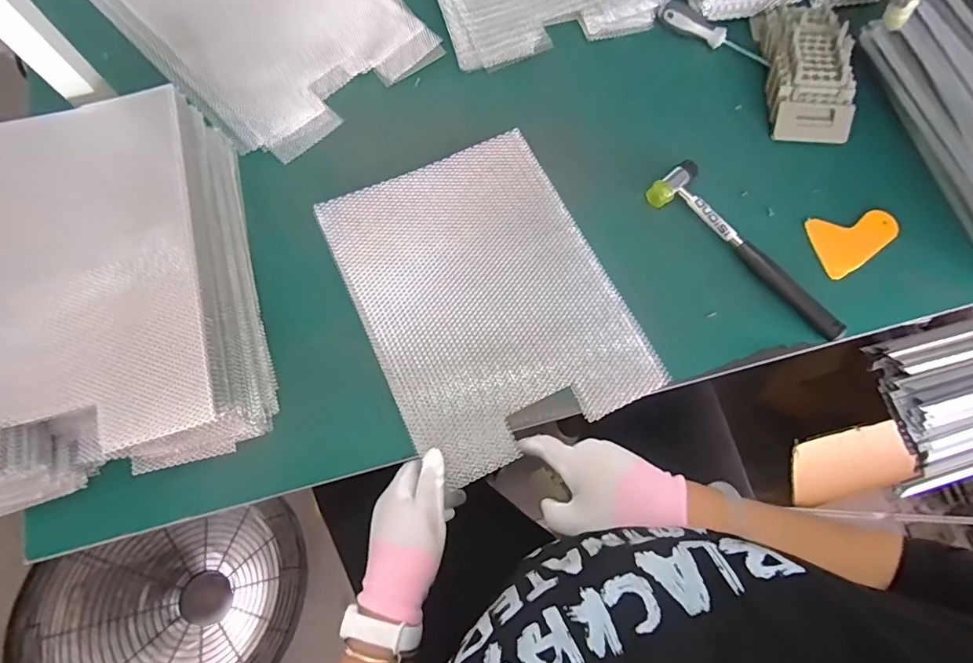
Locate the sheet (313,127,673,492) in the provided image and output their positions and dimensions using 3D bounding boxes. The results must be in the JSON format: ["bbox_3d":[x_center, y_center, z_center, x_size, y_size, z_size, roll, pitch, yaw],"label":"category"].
[{"bbox_3d":[-0.003,-0.040,0.502,0.247,0.014,0.323,-24,76,-9],"label":"sheet"}]

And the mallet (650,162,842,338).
[{"bbox_3d":[0.282,-0.089,0.514,0.054,0.022,0.243,-42,78,-12],"label":"mallet"}]

